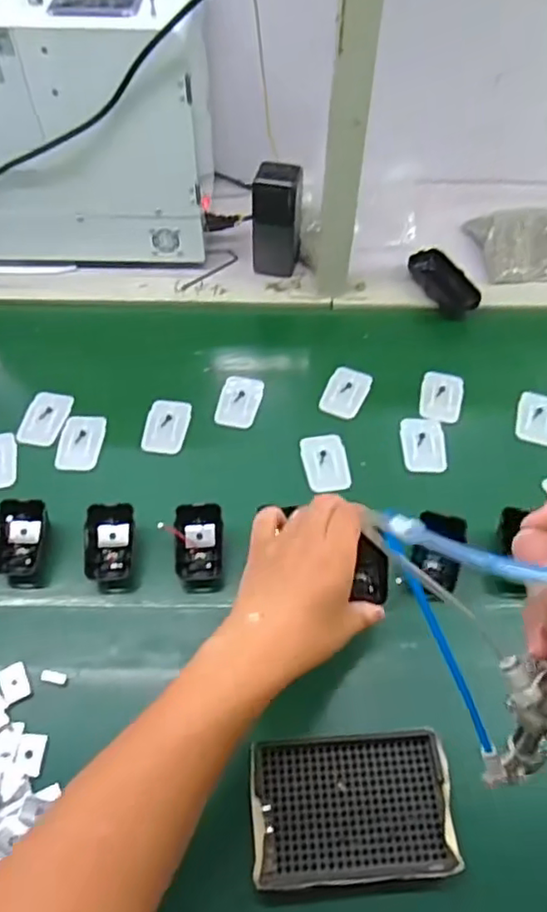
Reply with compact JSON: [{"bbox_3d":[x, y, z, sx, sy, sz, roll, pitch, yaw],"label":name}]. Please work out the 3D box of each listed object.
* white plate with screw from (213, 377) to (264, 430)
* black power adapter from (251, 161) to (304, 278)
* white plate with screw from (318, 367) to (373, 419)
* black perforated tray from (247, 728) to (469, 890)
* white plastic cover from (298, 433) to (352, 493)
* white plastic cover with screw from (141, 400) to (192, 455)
[{"bbox_3d":[-0.038,-0.062,0.696,0.046,0.007,0.068,11,51,4],"label":"white plate with screw"},{"bbox_3d":[0.005,-0.291,0.776,0.063,0.130,0.047,5,53,5],"label":"black power adapter"},{"bbox_3d":[0.082,-0.073,0.702,0.046,0.007,0.070,21,53,11],"label":"white plate with screw"},{"bbox_3d":[0.057,0.255,0.454,0.142,0.017,0.092,-1,52,-5],"label":"black perforated tray"},{"bbox_3d":[0.055,0.007,0.647,0.047,0.004,0.067,-3,52,-7],"label":"white plastic cover"},{"bbox_3d":[-0.116,-0.032,0.675,0.044,0.009,0.067,8,51,1],"label":"white plastic cover with screw"}]

